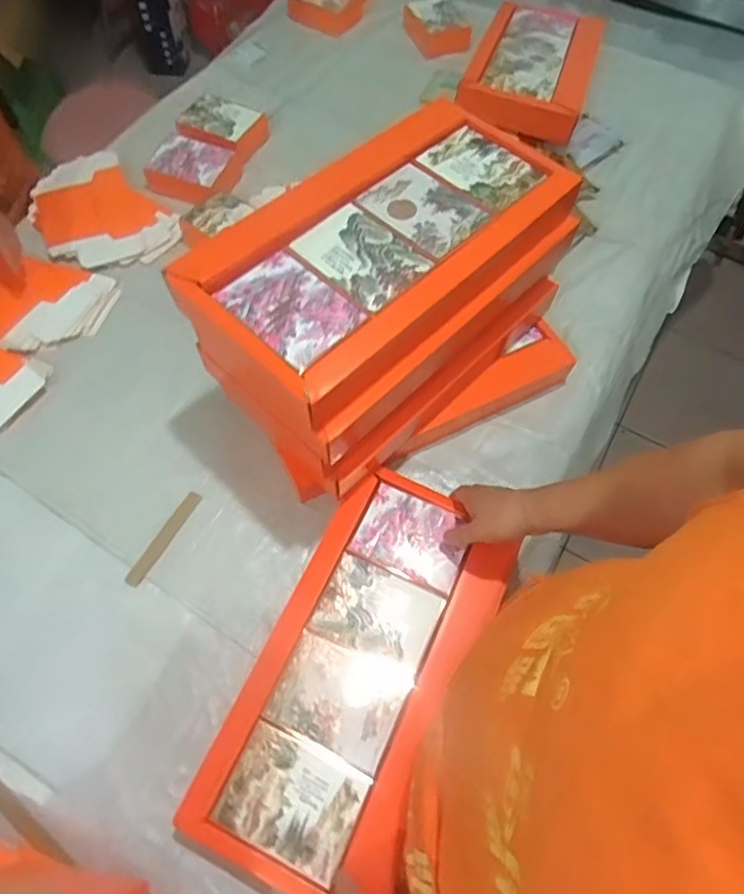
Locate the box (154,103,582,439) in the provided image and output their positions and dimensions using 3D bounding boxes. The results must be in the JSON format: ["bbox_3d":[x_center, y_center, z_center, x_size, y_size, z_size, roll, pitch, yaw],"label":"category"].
[{"bbox_3d":[0.009,-0.213,0.652,0.428,0.082,0.251,-39,71,-19],"label":"box"}]

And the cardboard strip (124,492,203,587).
[{"bbox_3d":[-0.258,0.113,0.735,0.020,0.006,0.132,30,62,3],"label":"cardboard strip"}]

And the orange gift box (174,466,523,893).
[{"bbox_3d":[-0.009,0.235,0.637,0.204,0.048,0.408,24,65,9],"label":"orange gift box"}]

